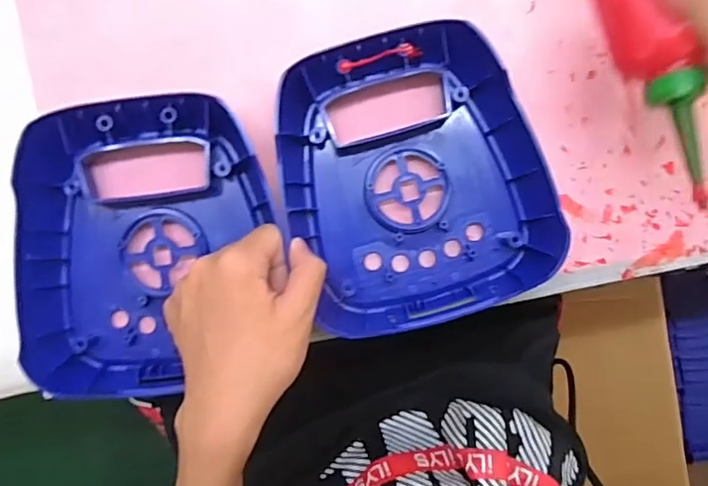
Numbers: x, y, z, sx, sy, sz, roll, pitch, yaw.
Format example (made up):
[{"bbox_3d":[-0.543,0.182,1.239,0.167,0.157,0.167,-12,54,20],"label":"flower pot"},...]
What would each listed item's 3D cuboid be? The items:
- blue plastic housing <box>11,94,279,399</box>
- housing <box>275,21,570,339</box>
[{"bbox_3d":[-0.129,0.003,0.354,0.155,0.043,0.180,-8,92,-1],"label":"blue plastic housing"},{"bbox_3d":[0.036,-0.041,0.359,0.155,0.042,0.181,-19,92,-1],"label":"housing"}]

